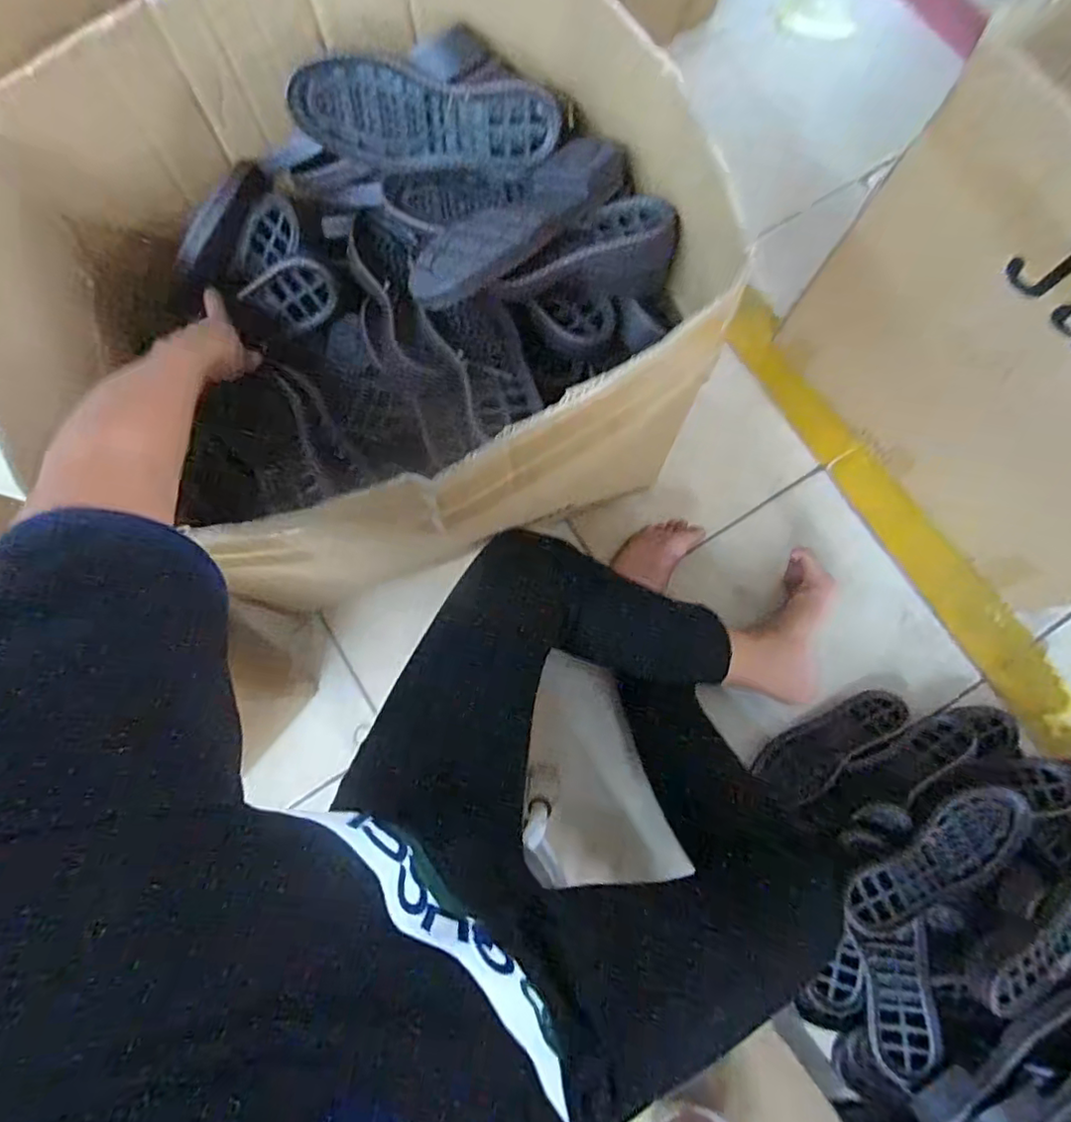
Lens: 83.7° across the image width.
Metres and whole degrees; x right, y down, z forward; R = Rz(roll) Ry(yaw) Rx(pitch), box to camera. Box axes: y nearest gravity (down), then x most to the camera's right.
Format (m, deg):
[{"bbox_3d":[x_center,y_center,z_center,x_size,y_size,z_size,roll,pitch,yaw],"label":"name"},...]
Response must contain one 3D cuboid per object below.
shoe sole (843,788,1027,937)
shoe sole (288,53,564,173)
[{"bbox_3d":[0.485,0.358,0.721,0.260,0.041,0.081,-30,79,-6],"label":"shoe sole"},{"bbox_3d":[-0.106,-0.441,0.599,0.250,0.087,0.035,1,53,-9],"label":"shoe sole"}]

